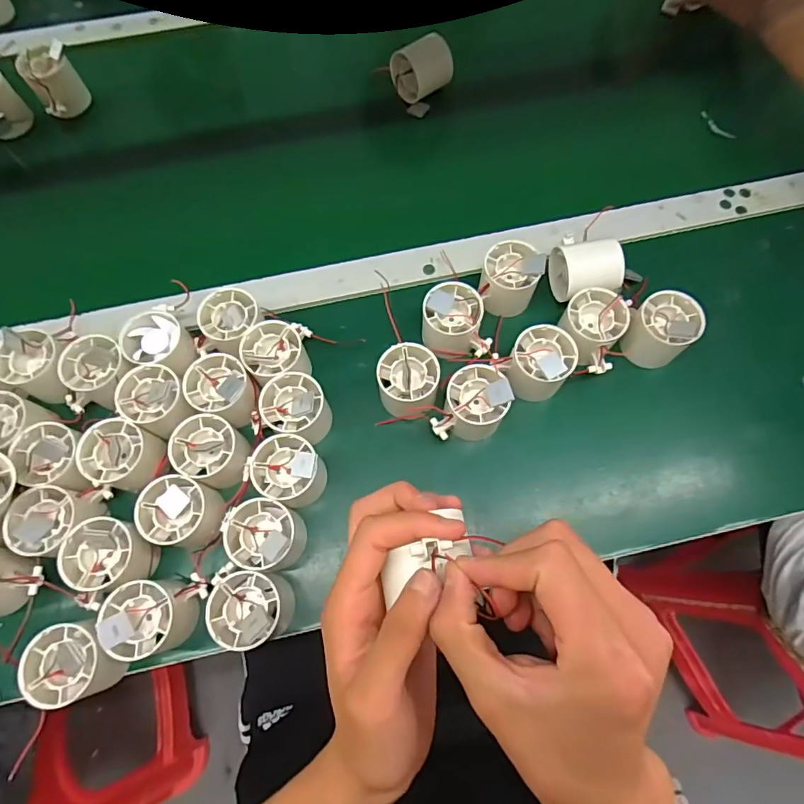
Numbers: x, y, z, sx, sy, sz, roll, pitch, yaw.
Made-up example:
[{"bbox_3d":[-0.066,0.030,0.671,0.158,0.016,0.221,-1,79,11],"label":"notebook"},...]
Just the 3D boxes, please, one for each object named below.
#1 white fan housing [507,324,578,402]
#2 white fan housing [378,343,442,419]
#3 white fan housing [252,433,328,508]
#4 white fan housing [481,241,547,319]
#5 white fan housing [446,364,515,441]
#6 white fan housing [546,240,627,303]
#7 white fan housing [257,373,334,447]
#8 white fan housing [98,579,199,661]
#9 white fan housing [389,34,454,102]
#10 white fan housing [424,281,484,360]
[{"bbox_3d":[0.126,-0.035,0.451,0.053,0.051,0.053,0,70,0],"label":"white fan housing"},{"bbox_3d":[0.006,-0.017,0.446,0.053,0.051,0.053,9,70,4],"label":"white fan housing"},{"bbox_3d":[-0.096,0.060,0.421,0.052,0.059,0.051,0,70,0],"label":"white fan housing"},{"bbox_3d":[0.103,-0.118,0.476,0.053,0.049,0.055,0,70,0],"label":"white fan housing"},{"bbox_3d":[0.064,0.001,0.430,0.052,0.041,0.054,0,70,0],"label":"white fan housing"},{"bbox_3d":[0.179,-0.127,0.477,0.058,0.049,0.058,-5,70,-2],"label":"white fan housing"},{"bbox_3d":[-0.093,0.008,0.439,0.054,0.054,0.051,0,70,0],"label":"white fan housing"},{"bbox_3d":[-0.192,0.167,0.383,0.057,0.063,0.054,0,70,0],"label":"white fan housing"},{"bbox_3d":[0.024,-0.394,0.577,0.058,0.052,0.047,-34,73,-11],"label":"white fan housing"},{"bbox_3d":[0.046,-0.076,0.462,0.052,0.045,0.055,1,70,1],"label":"white fan housing"}]

